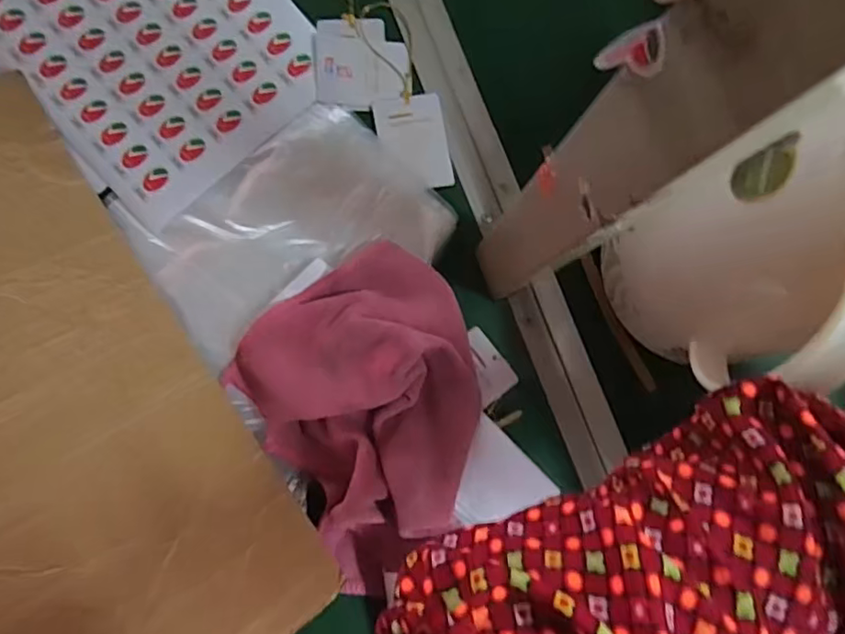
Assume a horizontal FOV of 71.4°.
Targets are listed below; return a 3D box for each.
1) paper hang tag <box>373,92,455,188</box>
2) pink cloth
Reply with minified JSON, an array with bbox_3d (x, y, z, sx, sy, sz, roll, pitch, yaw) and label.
[{"bbox_3d":[-0.006,-0.134,0.446,0.051,0.009,0.074,-11,88,-7],"label":"paper hang tag"},{"bbox_3d":[-0.029,0.058,0.405,0.163,0.036,0.186,-35,91,-7],"label":"pink cloth"}]

